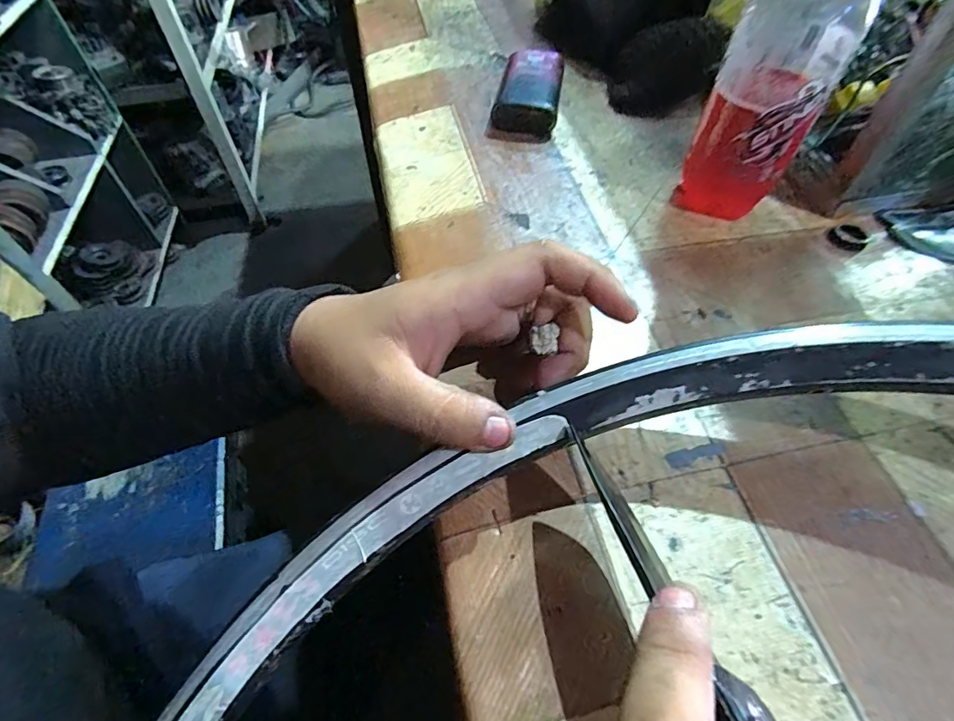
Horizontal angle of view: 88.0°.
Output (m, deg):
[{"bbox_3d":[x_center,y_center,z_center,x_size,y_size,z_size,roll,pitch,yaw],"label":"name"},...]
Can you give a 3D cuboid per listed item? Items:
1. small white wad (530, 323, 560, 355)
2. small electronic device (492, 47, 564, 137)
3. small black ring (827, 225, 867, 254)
[{"bbox_3d":[0.028,-0.009,0.205,0.011,0.008,0.010,-2,55,2],"label":"small white wad"},{"bbox_3d":[0.040,-0.206,0.379,0.045,0.022,0.090,8,54,6],"label":"small electronic device"},{"bbox_3d":[0.223,-0.074,0.296,0.019,0.004,0.020,32,60,21],"label":"small black ring"}]

